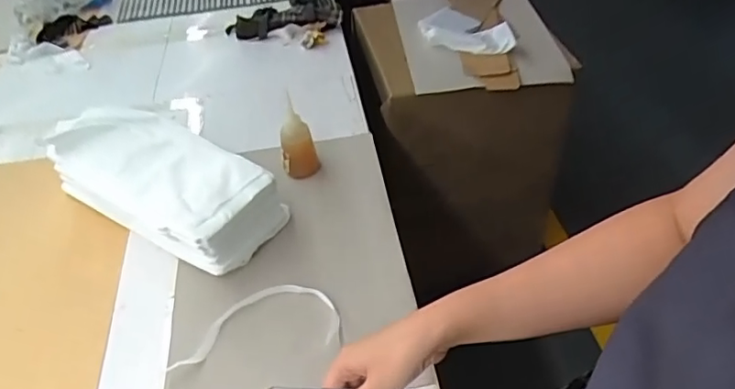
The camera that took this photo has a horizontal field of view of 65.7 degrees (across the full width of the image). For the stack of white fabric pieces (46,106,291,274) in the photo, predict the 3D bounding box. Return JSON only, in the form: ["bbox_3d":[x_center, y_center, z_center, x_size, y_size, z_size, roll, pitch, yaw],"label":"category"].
[{"bbox_3d":[-0.344,-0.017,0.960,0.389,0.148,0.173,21,49,25],"label":"stack of white fabric pieces"}]

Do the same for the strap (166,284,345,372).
[{"bbox_3d":[-0.158,0.182,0.816,0.235,0.017,0.108,-8,42,-1],"label":"strap"}]

